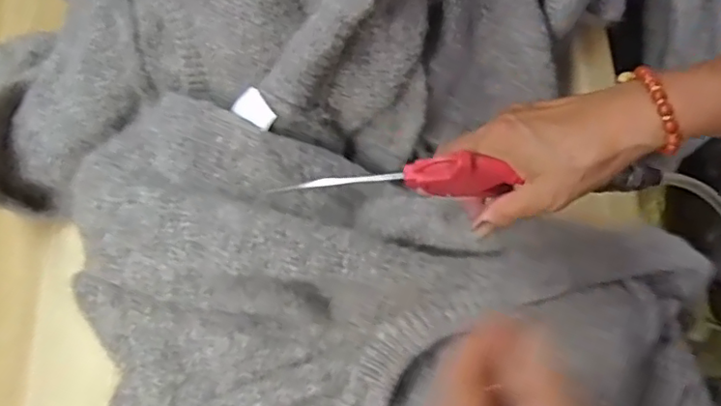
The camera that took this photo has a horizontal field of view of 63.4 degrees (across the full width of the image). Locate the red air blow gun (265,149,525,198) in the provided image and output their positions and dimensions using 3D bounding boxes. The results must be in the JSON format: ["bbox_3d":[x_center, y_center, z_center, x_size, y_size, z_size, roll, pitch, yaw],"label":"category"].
[{"bbox_3d":[0.023,-0.016,0.389,0.153,0.045,0.015,-1,71,10],"label":"red air blow gun"}]

